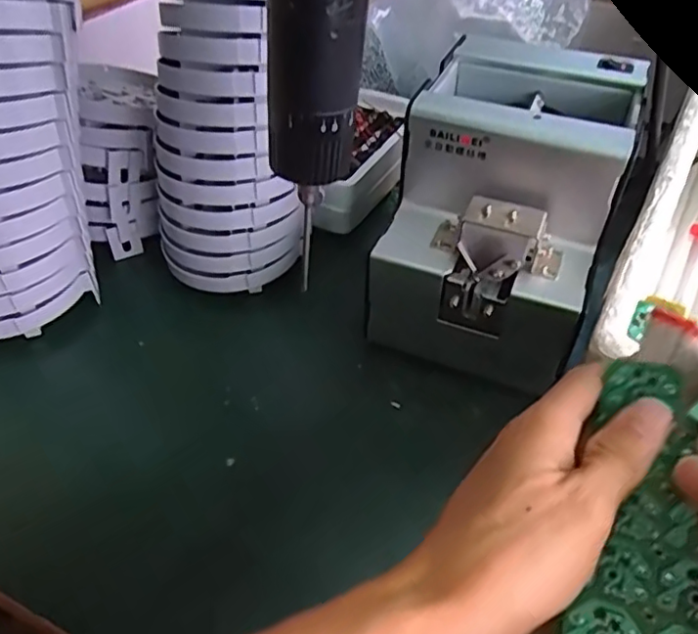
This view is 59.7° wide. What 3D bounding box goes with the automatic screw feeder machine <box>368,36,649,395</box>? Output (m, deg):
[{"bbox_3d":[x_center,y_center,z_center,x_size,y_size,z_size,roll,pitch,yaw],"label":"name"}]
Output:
[{"bbox_3d":[0.097,-0.067,0.392,0.121,0.149,0.170,16,46,15],"label":"automatic screw feeder machine"}]

